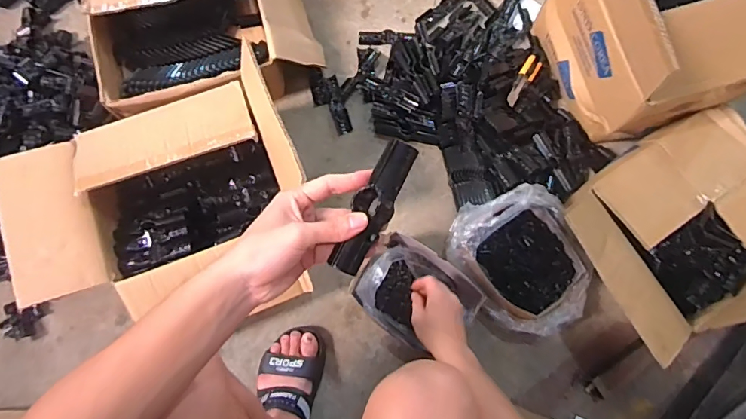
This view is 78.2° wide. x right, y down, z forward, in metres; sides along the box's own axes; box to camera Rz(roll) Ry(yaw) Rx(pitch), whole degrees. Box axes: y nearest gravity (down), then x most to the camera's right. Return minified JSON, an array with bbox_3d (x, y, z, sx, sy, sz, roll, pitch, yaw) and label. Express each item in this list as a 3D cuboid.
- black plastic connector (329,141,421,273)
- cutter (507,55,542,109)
[{"bbox_3d":[0.001,-0.003,0.420,0.032,0.032,0.127,25,85,6],"label":"black plastic connector"},{"bbox_3d":[0.308,-0.265,0.934,0.033,0.014,0.150,31,63,7],"label":"cutter"}]

